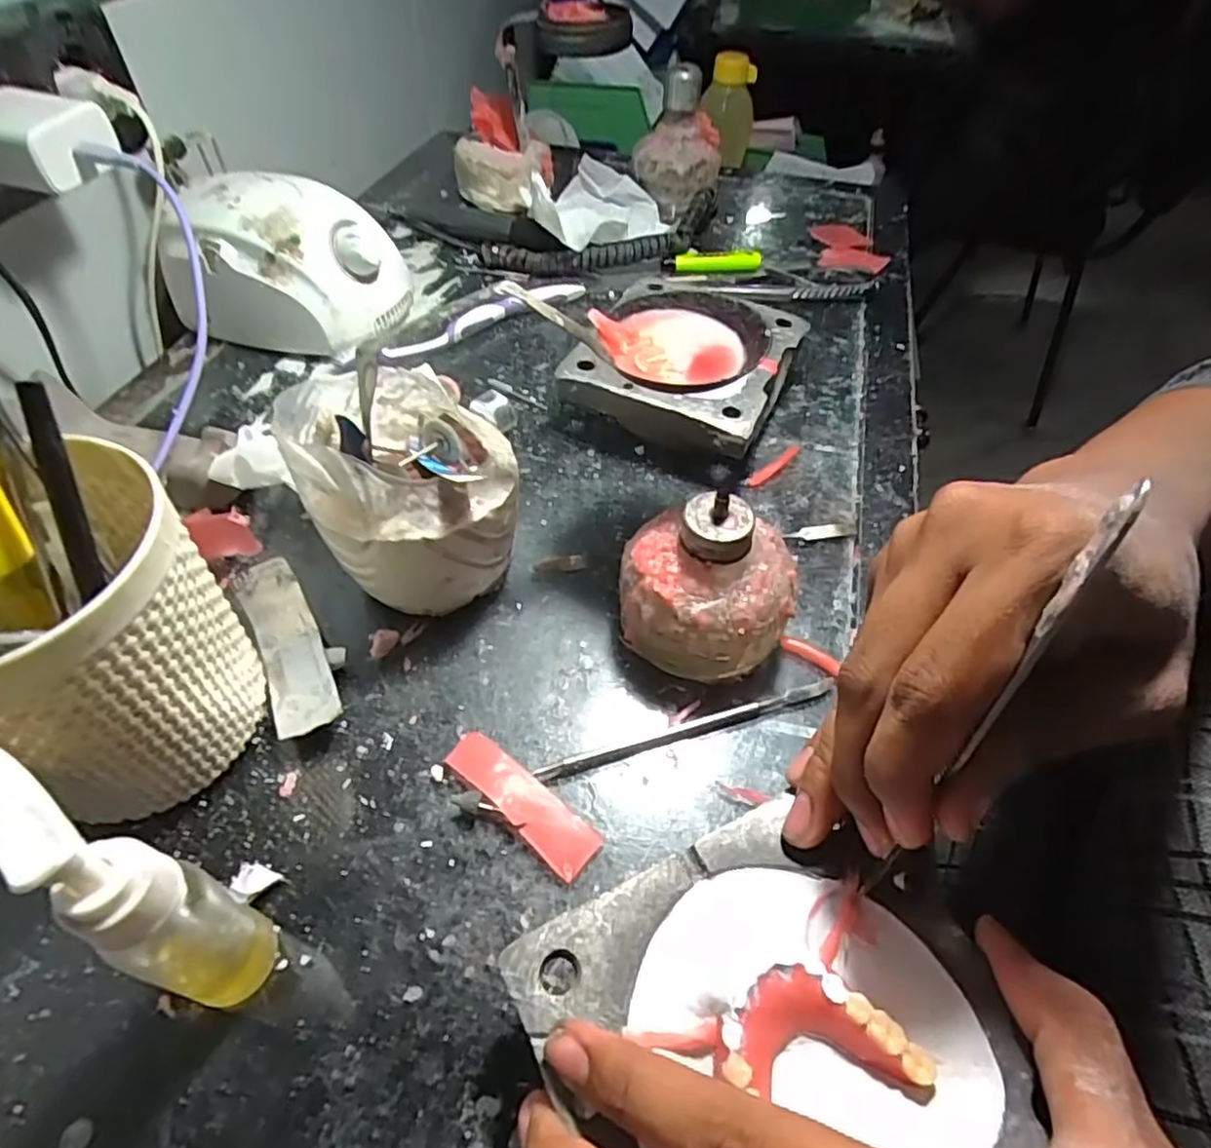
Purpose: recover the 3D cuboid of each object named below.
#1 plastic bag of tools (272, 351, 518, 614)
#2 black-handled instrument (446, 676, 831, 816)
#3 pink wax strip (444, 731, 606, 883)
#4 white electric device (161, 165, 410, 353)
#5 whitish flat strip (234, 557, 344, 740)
[{"bbox_3d":[-0.085,-0.036,0.300,0.090,0.101,0.090,-20,54,-18],"label":"plastic bag of tools"},{"bbox_3d":[0.022,0.069,0.279,0.165,0.008,0.010,-14,52,-14],"label":"black-handled instrument"},{"bbox_3d":[-0.033,0.088,0.263,0.069,0.006,0.019,38,51,20],"label":"pink wax strip"},{"bbox_3d":[-0.213,-0.207,0.452,0.141,0.082,0.092,12,51,8],"label":"white electric device"},{"bbox_3d":[-0.137,0.032,0.291,0.026,0.027,0.081,-22,54,-19],"label":"whitish flat strip"}]

